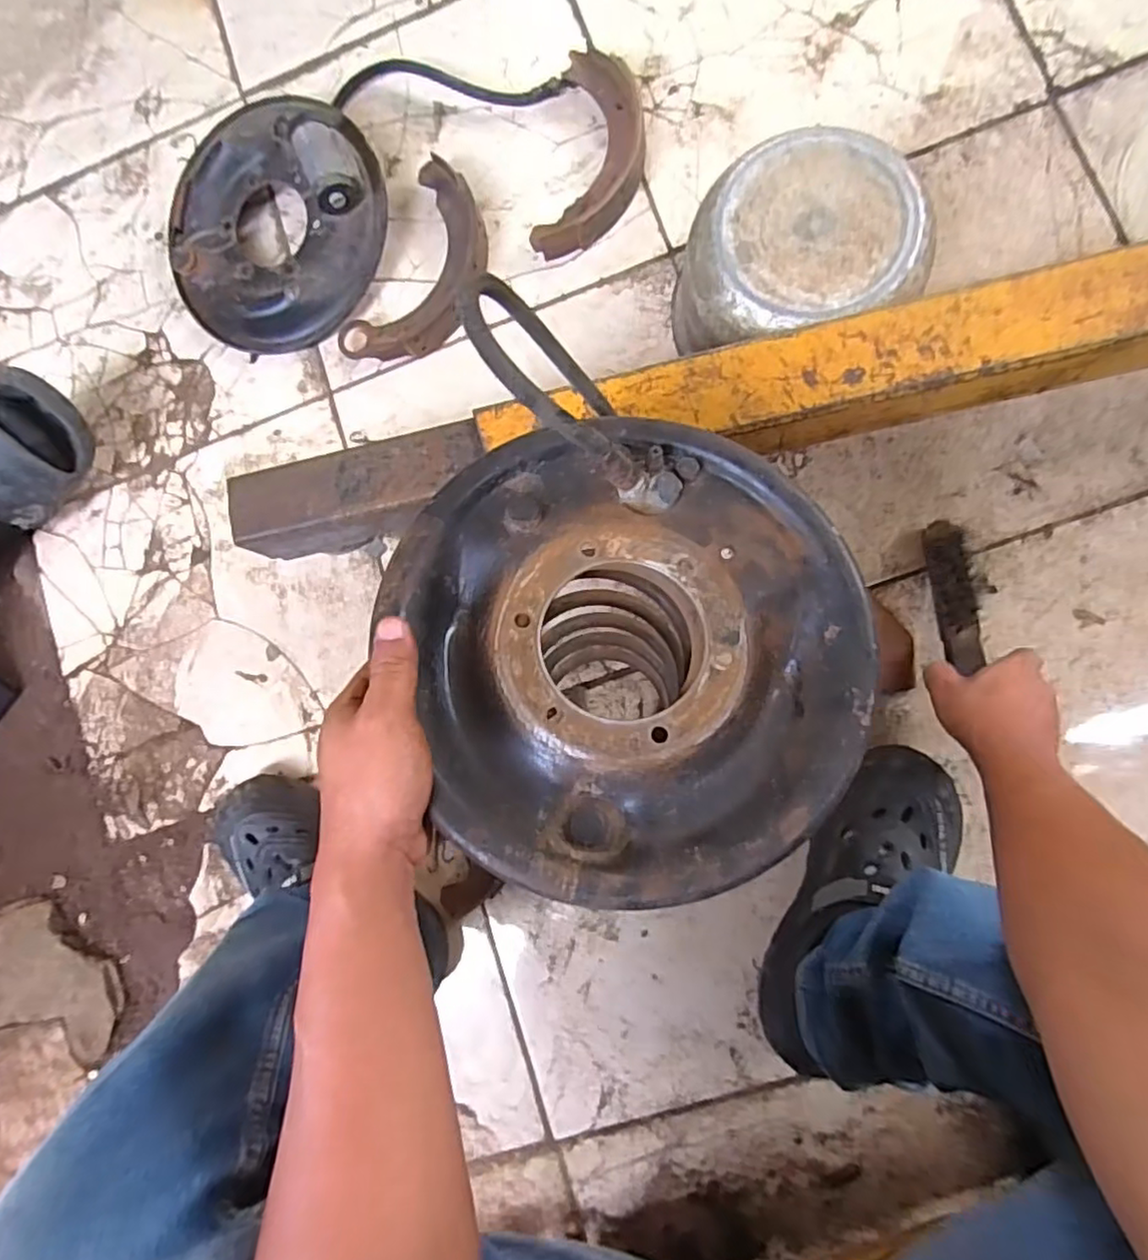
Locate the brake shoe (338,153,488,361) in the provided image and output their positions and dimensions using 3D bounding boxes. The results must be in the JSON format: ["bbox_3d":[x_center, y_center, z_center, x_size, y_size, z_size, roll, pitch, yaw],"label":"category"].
[{"bbox_3d":[-0.162,-0.388,0.720,0.119,0.031,0.224,27,91,9],"label":"brake shoe"}]

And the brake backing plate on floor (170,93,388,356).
[{"bbox_3d":[-0.347,-0.460,0.730,0.277,0.085,0.256,-1,86,8],"label":"brake backing plate on floor"}]

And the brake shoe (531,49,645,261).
[{"bbox_3d":[0.023,-0.505,0.701,0.102,0.040,0.220,10,88,9],"label":"brake shoe"}]

